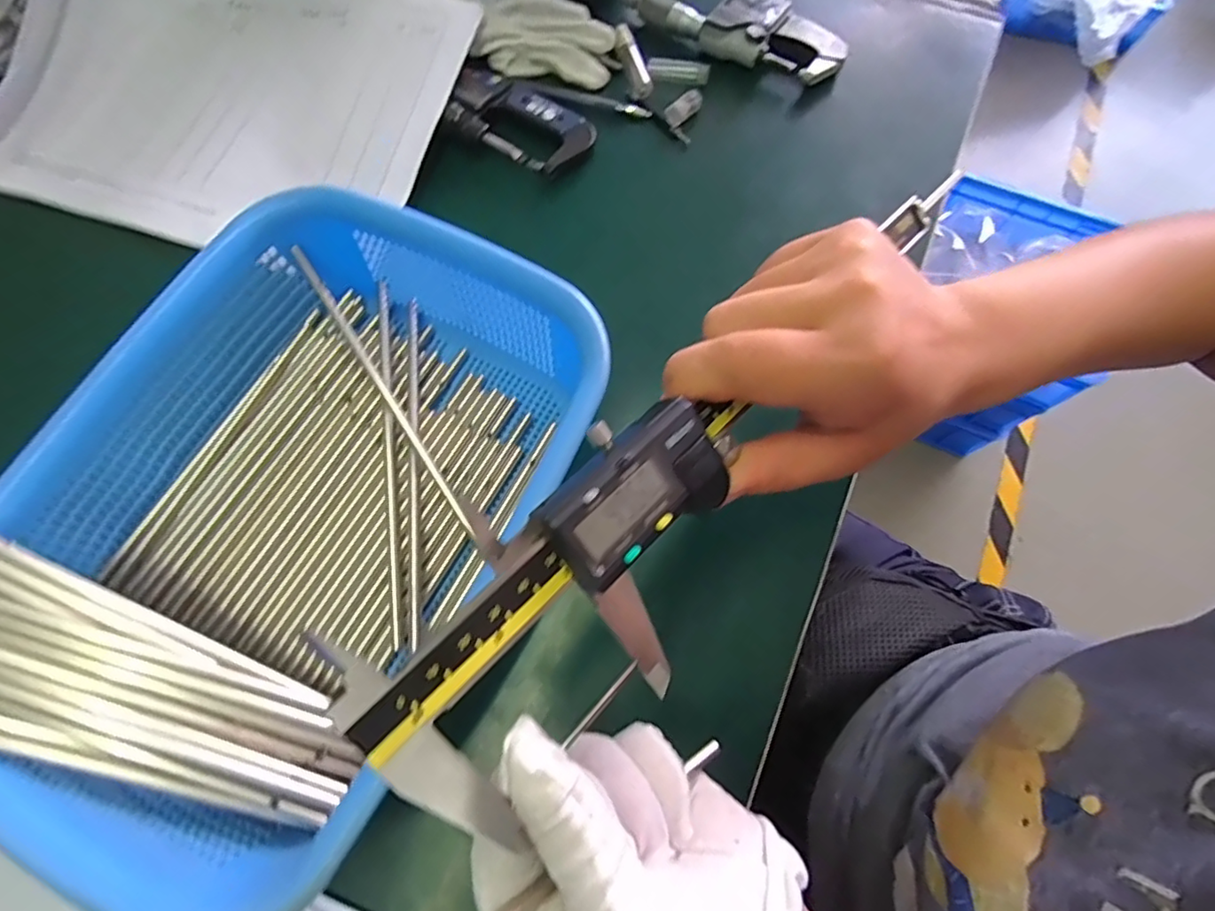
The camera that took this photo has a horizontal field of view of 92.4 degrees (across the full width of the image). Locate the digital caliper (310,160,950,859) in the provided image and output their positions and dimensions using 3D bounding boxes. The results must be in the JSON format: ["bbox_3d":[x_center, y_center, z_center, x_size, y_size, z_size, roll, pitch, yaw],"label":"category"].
[{"bbox_3d":[0.049,-0.002,0.198,0.283,0.017,0.073,-36,108,-25],"label":"digital caliper"}]

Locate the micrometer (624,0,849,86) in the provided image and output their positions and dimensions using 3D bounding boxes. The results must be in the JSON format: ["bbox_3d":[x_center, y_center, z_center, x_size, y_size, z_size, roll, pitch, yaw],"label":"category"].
[{"bbox_3d":[0.087,-0.298,0.402,0.155,0.022,0.051,18,72,7],"label":"micrometer"}]

